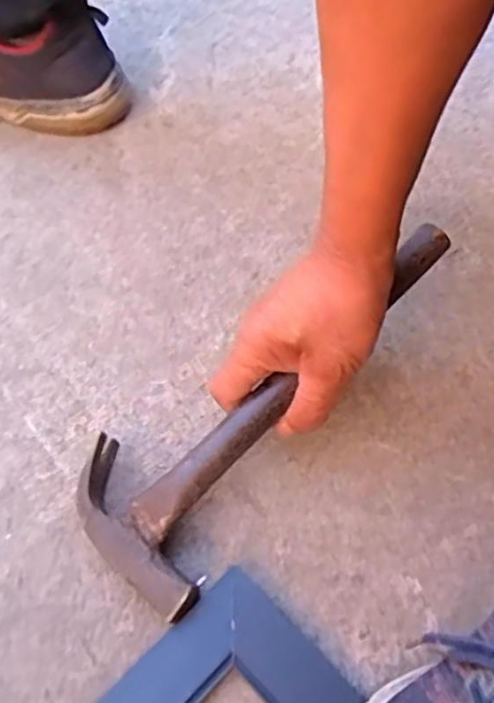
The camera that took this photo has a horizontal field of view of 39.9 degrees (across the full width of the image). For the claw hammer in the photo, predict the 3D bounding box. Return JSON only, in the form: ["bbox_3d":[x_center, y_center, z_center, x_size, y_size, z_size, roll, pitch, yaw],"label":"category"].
[{"bbox_3d":[0.023,0.025,0.443,0.296,0.024,0.112,-42,72,-9],"label":"claw hammer"}]

